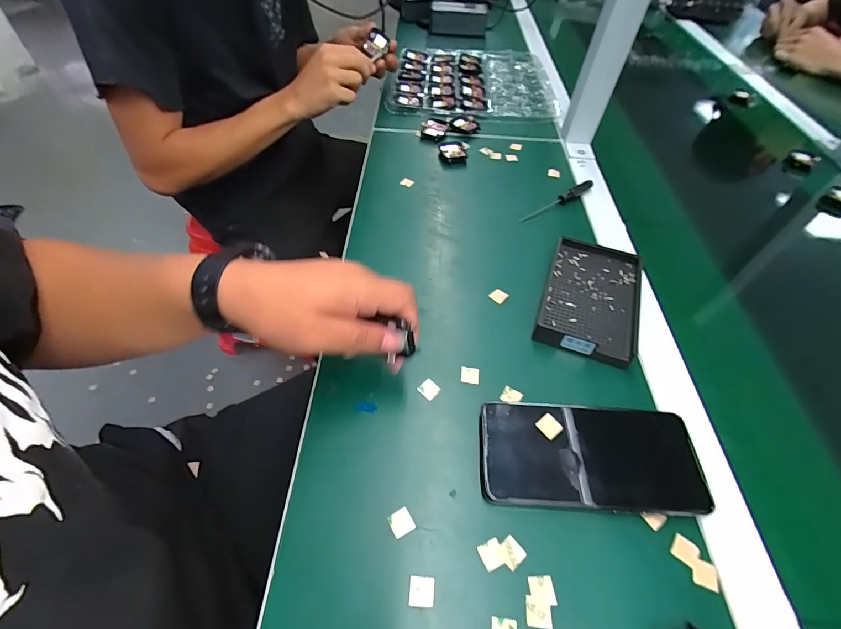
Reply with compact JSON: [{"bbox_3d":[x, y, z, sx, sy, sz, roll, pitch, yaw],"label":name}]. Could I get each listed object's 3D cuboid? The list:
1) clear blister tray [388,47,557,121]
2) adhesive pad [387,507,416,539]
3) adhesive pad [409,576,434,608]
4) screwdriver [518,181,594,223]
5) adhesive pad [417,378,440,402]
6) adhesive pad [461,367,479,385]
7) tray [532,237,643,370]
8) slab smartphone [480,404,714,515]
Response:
[{"bbox_3d":[0.092,-0.431,0.724,0.281,0.027,0.257,4,52,0],"label":"clear blister tray"},{"bbox_3d":[-0.013,0.147,0.276,0.016,0.004,0.016,-24,57,-20],"label":"adhesive pad"},{"bbox_3d":[0.001,0.179,0.252,0.016,0.004,0.016,4,52,0],"label":"adhesive pad"},{"bbox_3d":[0.179,-0.148,0.512,0.130,0.012,0.010,-28,58,-22],"label":"screwdriver"},{"bbox_3d":[0.008,0.065,0.342,0.016,0.004,0.015,39,60,24],"label":"adhesive pad"},{"bbox_3d":[0.045,0.055,0.355,0.017,0.004,0.015,9,63,-7],"label":"adhesive pad"},{"bbox_3d":[0.175,-0.018,0.402,0.089,0.022,0.139,19,53,11],"label":"tray"},{"bbox_3d":[0.129,0.109,0.303,0.163,0.015,0.076,3,50,2],"label":"slab smartphone"}]

